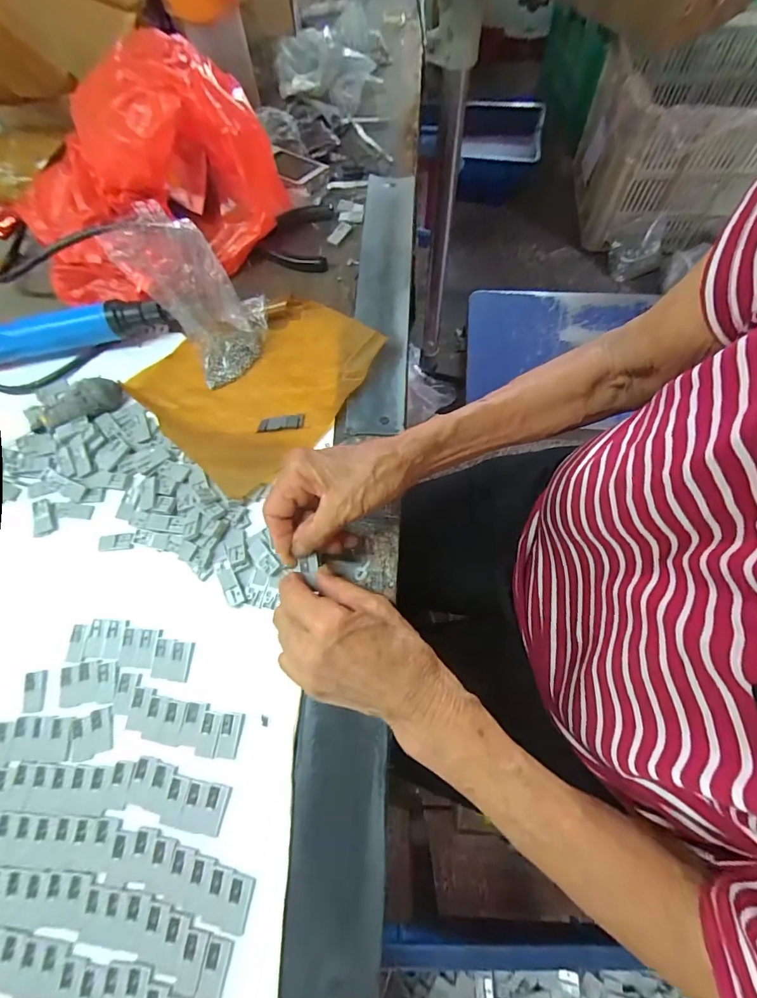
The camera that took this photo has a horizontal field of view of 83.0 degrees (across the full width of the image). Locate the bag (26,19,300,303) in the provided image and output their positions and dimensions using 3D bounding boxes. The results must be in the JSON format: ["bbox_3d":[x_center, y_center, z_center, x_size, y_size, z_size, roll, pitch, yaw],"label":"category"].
[{"bbox_3d":[-0.232,-0.320,0.417,0.245,0.115,0.187,-27,69,-7],"label":"bag"}]

